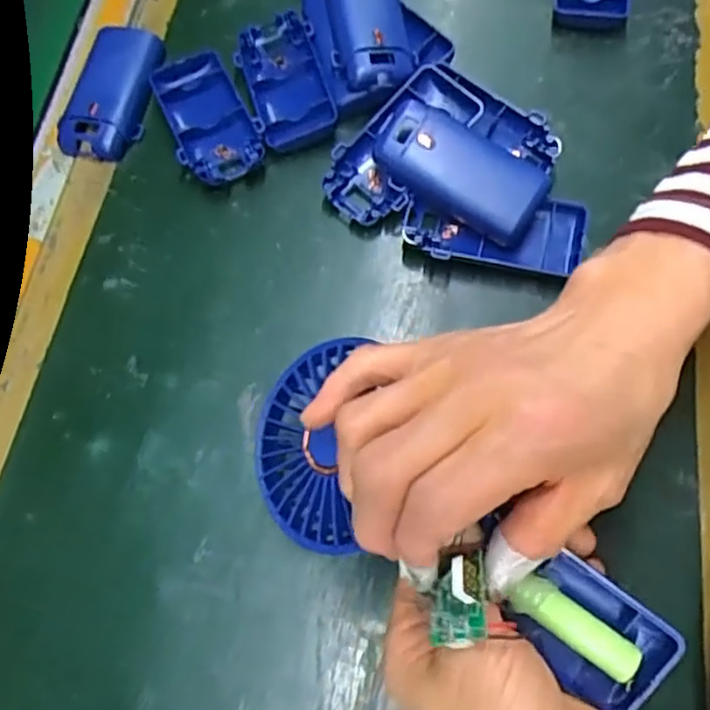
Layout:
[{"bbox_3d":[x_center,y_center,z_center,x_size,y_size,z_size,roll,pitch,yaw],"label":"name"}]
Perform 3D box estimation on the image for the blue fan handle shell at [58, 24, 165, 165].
[{"bbox_3d":[-0.151,-0.164,0.407,0.050,0.014,0.095,8,70,6],"label":"blue fan handle shell"}]

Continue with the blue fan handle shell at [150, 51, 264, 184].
[{"bbox_3d":[-0.088,-0.142,0.393,0.047,0.016,0.094,-23,70,-6],"label":"blue fan handle shell"}]

